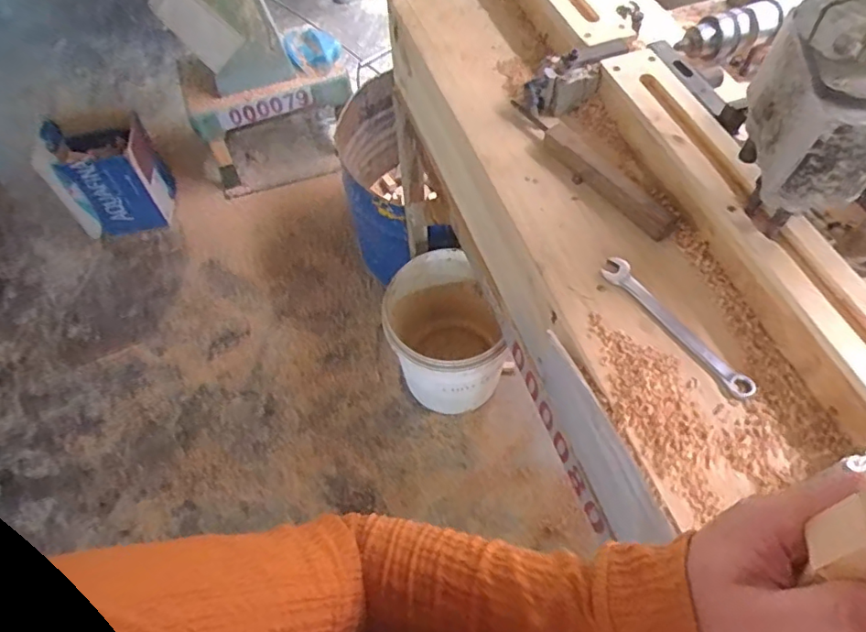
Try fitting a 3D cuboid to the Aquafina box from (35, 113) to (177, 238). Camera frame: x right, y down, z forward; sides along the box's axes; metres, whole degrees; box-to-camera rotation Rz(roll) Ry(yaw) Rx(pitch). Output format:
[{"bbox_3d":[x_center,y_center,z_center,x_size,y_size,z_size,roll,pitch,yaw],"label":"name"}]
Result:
[{"bbox_3d":[-0.892,-0.382,1.545,0.272,0.368,0.143,-28,61,-14],"label":"Aquafina box"}]

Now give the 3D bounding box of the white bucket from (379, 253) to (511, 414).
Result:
[{"bbox_3d":[0.044,0.065,1.415,0.293,0.362,0.303,-8,59,-3],"label":"white bucket"}]

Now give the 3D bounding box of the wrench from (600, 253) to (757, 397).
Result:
[{"bbox_3d":[0.232,0.006,0.527,0.029,0.013,0.176,-33,63,-17],"label":"wrench"}]

